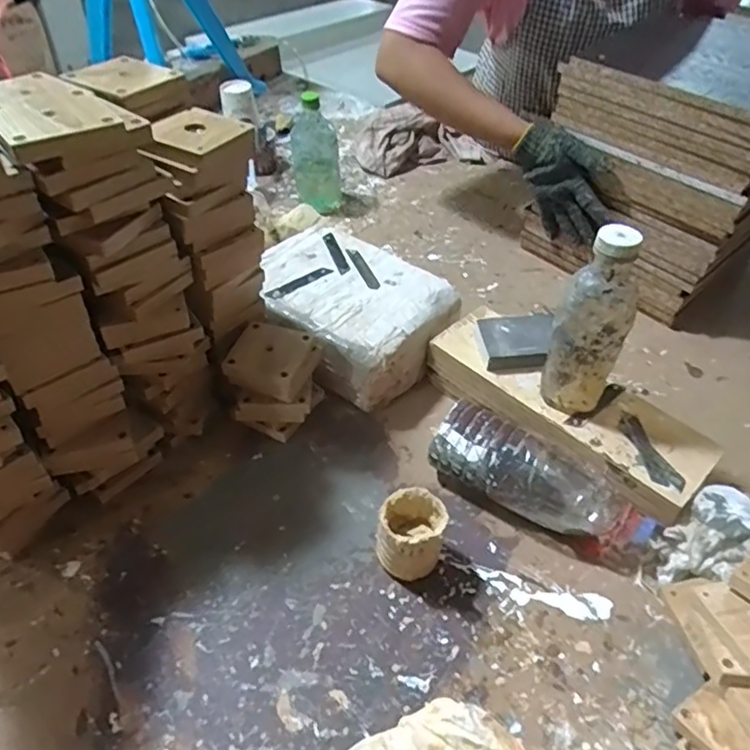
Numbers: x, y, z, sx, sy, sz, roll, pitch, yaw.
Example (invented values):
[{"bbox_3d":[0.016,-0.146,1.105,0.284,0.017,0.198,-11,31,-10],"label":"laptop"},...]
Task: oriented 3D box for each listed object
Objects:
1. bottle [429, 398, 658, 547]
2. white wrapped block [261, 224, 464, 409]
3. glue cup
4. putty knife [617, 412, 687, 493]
[{"bbox_3d":[0.177,0.118,0.643,0.228,0.085,0.080,25,49,21],"label":"bottle"},{"bbox_3d":[-0.045,-0.089,0.812,0.267,0.093,0.210,34,53,27],"label":"white wrapped block"},{"bbox_3d":[0.034,0.163,0.594,0.063,0.076,0.070,19,47,15],"label":"glue cup"},{"bbox_3d":[0.293,0.082,0.637,0.030,0.004,0.099,-10,46,-12],"label":"putty knife"}]

